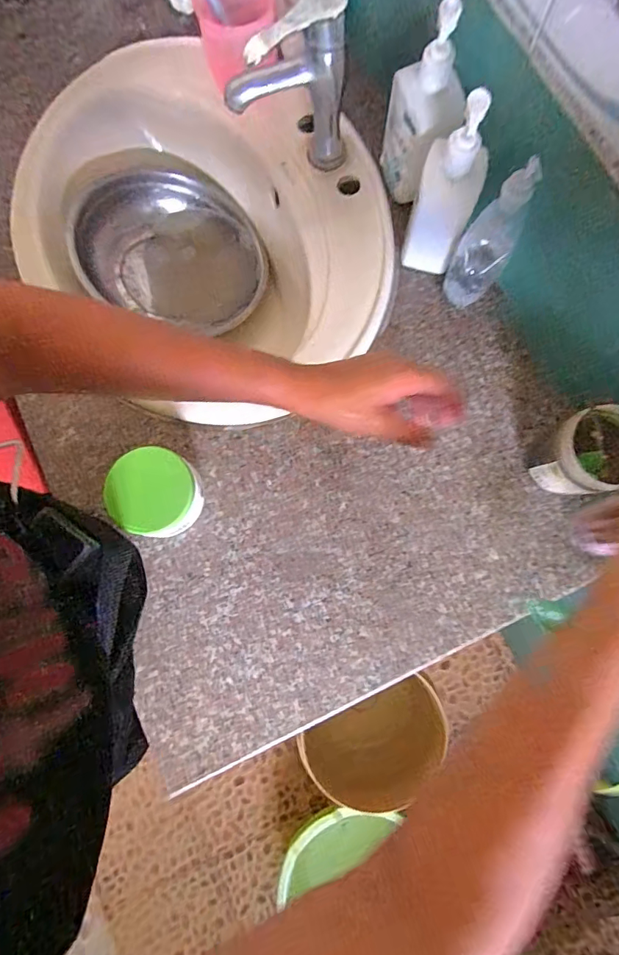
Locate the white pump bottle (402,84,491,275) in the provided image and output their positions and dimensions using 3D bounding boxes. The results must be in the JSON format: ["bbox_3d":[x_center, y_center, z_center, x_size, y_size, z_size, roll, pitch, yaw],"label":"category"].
[{"bbox_3d":[0.144,-0.302,0.483,0.066,0.181,0.060,18,81,4],"label":"white pump bottle"}]

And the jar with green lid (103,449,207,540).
[{"bbox_3d":[-0.168,0.019,0.508,0.091,0.068,0.089,0,80,1],"label":"jar with green lid"}]

